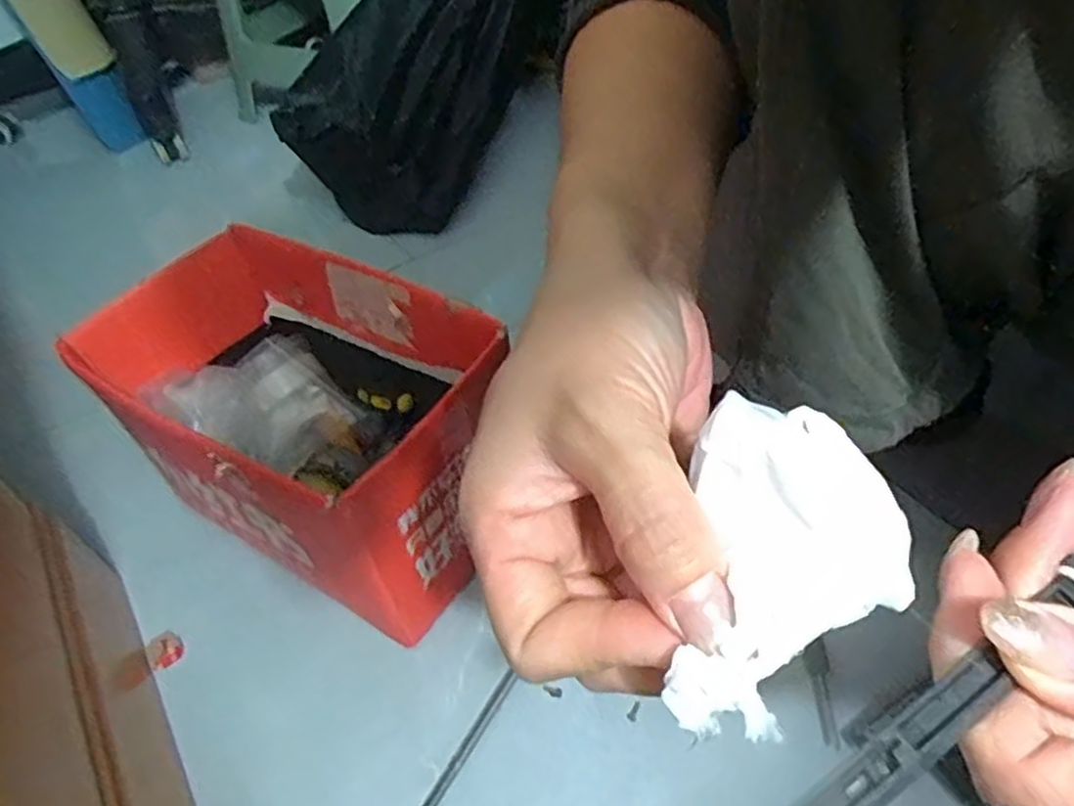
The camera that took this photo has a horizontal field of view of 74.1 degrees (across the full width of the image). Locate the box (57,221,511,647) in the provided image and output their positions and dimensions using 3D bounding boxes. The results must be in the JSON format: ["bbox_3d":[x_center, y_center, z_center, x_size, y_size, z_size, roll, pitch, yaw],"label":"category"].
[{"bbox_3d":[-0.155,0.005,0.495,0.265,0.146,0.179,24,54,26],"label":"box"}]

